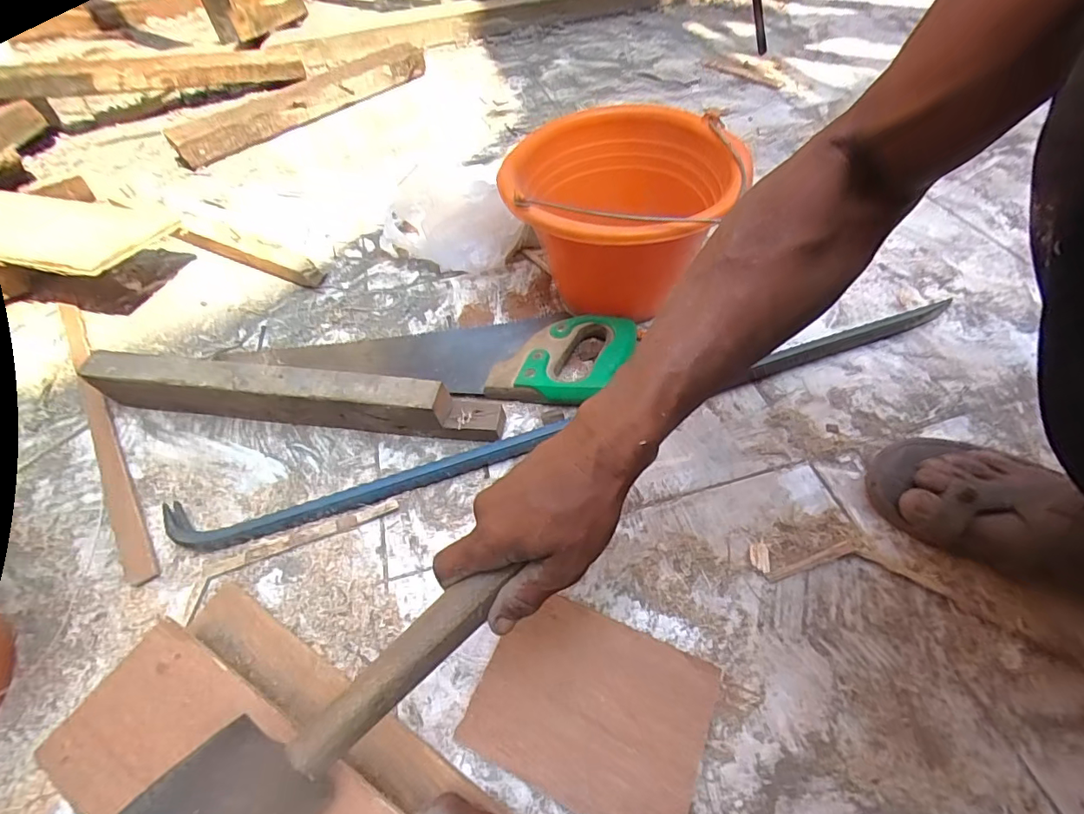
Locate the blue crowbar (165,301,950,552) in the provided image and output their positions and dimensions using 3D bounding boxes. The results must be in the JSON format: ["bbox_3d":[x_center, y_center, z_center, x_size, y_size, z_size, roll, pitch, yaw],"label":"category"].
[{"bbox_3d":[0.036,0.012,0.506,0.787,0.030,0.053,-15,52,-7],"label":"blue crowbar"}]

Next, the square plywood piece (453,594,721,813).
[{"bbox_3d":[0.035,0.213,0.357,0.155,0.016,0.119,18,55,18],"label":"square plywood piece"}]

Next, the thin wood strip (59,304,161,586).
[{"bbox_3d":[-0.508,0.009,0.571,0.026,0.013,0.493,-34,57,-20],"label":"thin wood strip"}]

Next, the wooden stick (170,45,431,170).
[{"bbox_3d":[-0.500,-0.657,1.069,0.558,0.071,0.057,-38,58,-22],"label":"wooden stick"}]

